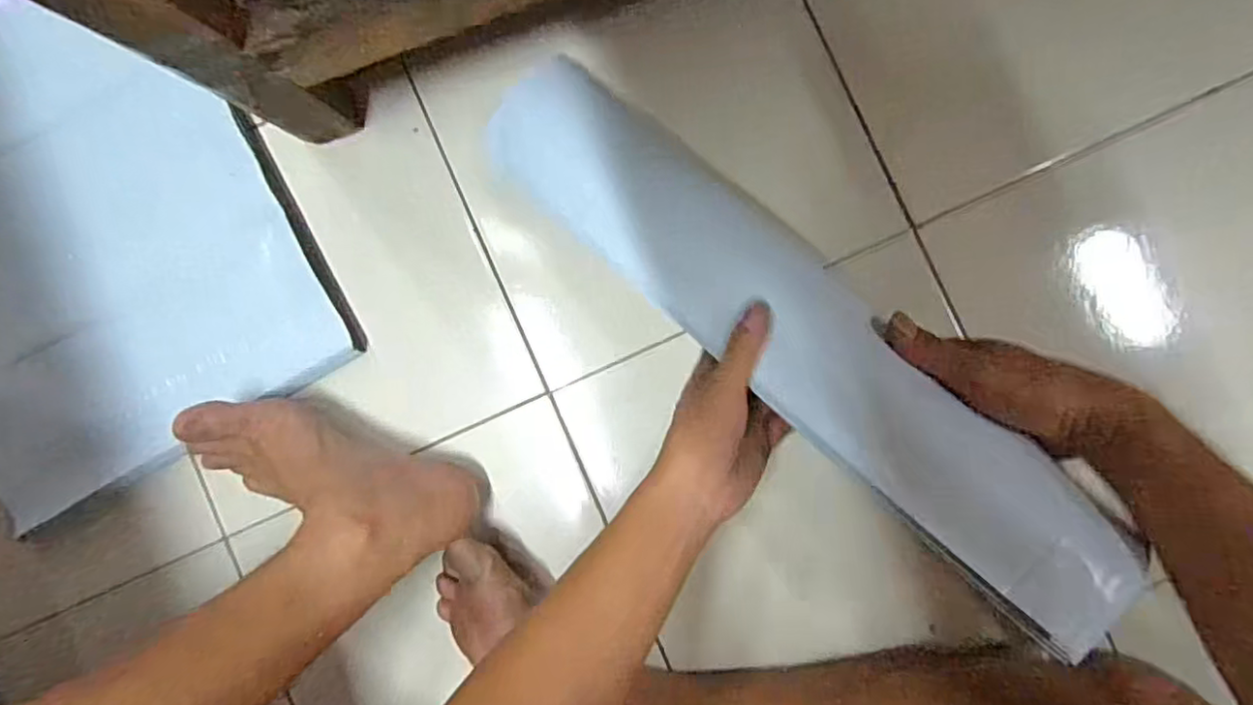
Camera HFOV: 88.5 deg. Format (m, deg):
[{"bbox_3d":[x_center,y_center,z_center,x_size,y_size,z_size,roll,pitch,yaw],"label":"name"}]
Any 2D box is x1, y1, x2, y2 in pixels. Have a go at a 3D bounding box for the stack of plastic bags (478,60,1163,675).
[{"bbox_3d":[0.091,-0.030,0.415,0.103,0.067,0.471,-46,68,4],"label":"stack of plastic bags"}]

